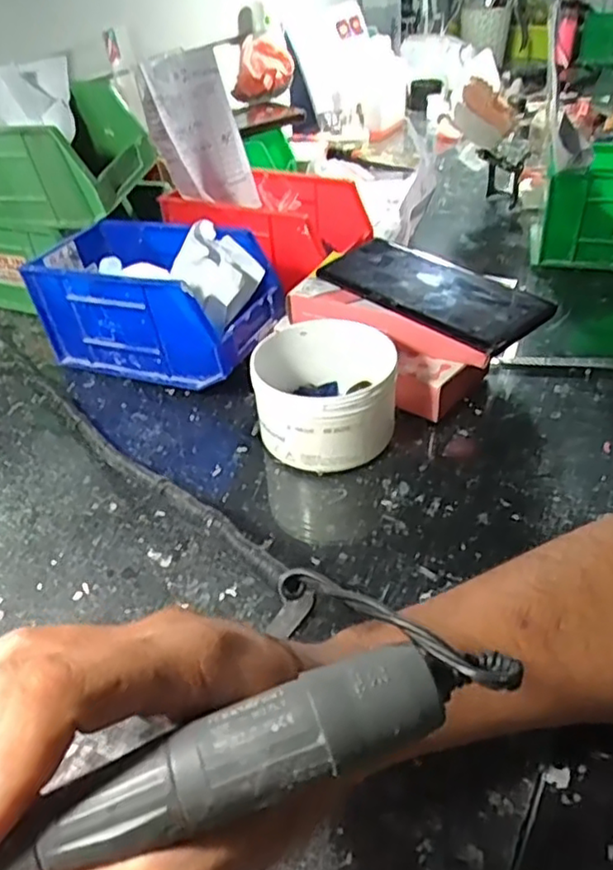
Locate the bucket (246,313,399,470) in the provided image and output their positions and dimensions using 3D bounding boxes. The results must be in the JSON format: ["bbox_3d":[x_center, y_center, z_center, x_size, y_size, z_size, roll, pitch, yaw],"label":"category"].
[{"bbox_3d":[0.013,-0.026,0.434,0.088,0.065,0.094,-2,39,2],"label":"bucket"}]

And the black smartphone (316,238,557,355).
[{"bbox_3d":[0.088,-0.106,0.466,0.075,0.014,0.167,-33,47,-31],"label":"black smartphone"}]

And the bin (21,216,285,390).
[{"bbox_3d":[-0.119,-0.103,0.516,0.186,0.095,0.095,15,42,22],"label":"bin"}]

